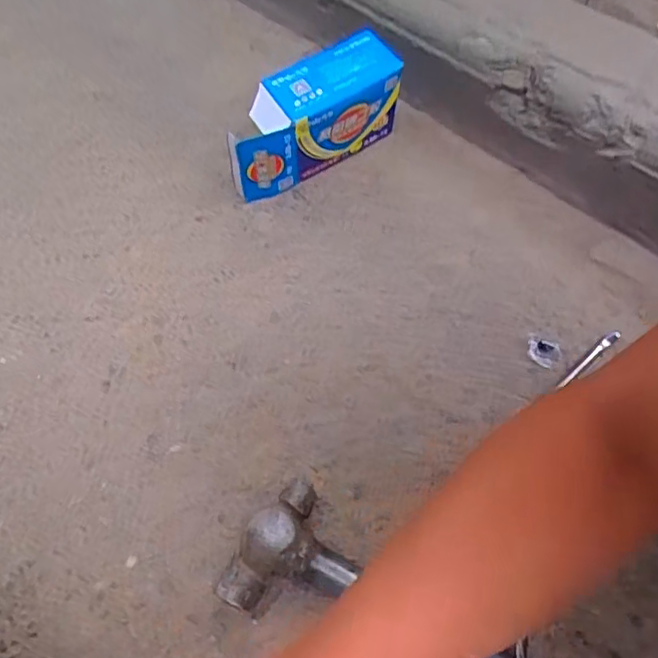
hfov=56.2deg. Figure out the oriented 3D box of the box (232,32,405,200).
[{"bbox_3d":[-0.018,-0.224,0.674,0.200,0.121,0.067,-29,66,-14],"label":"box"}]

